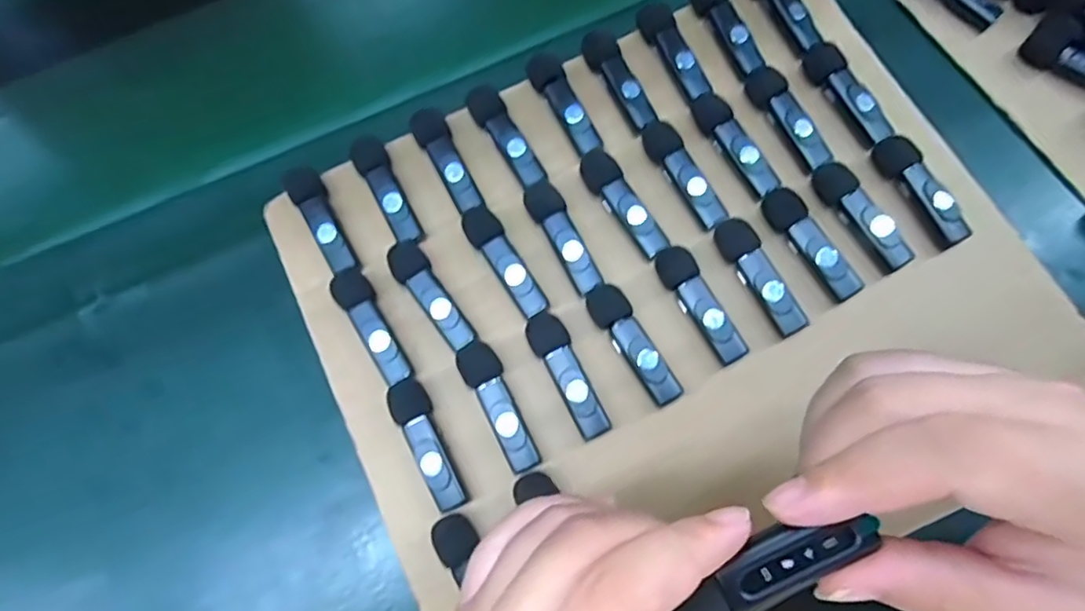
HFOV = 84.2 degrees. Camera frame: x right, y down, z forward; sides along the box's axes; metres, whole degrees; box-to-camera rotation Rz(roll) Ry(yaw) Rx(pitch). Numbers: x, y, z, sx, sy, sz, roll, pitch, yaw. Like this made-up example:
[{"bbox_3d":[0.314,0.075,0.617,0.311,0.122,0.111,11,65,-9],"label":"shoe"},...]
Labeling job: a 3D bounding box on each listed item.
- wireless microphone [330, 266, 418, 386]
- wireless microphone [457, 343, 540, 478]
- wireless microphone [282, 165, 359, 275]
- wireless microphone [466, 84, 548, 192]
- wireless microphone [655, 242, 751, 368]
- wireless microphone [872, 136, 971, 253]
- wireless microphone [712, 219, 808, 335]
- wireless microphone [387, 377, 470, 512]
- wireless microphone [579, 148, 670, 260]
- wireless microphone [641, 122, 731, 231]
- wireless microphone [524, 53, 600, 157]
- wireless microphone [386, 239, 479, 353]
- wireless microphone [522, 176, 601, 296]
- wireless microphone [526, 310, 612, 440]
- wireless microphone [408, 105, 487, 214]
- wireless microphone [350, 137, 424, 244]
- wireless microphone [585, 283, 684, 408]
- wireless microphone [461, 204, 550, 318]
[{"bbox_3d":[-0.087,0.010,0.305,0.018,0.013,0.066,-29,71,-6],"label":"wireless microphone"},{"bbox_3d":[-0.021,0.048,0.292,0.019,0.016,0.065,-29,71,-6],"label":"wireless microphone"},{"bbox_3d":[-0.118,-0.044,0.320,0.018,0.013,0.063,-26,71,-5],"label":"wireless microphone"},{"bbox_3d":[-0.021,-0.092,0.331,0.018,0.013,0.064,-29,71,-6],"label":"wireless microphone"},{"bbox_3d":[0.078,-0.001,0.300,0.018,0.015,0.065,-27,71,-5],"label":"wireless microphone"},{"bbox_3d":[0.196,-0.061,0.309,0.015,0.016,0.064,-29,71,-6],"label":"wireless microphone"},{"bbox_3d":[0.110,-0.016,0.301,0.017,0.009,0.065,-29,71,-6],"label":"wireless microphone"},{"bbox_3d":[-0.055,0.066,0.289,0.018,0.014,0.064,-29,71,-6],"label":"wireless microphone"},{"bbox_3d":[0.042,-0.054,0.318,0.018,0.015,0.066,-30,72,-6],"label":"wireless microphone"},{"bbox_3d":[0.074,-0.071,0.318,0.017,0.012,0.067,-27,71,-5],"label":"wireless microphone"},{"bbox_3d":[0.012,-0.113,0.335,0.017,0.014,0.065,-29,71,-6],"label":"wireless microphone"},{"bbox_3d":[-0.057,-0.005,0.309,0.019,0.016,0.064,-32,72,-7],"label":"wireless microphone"},{"bbox_3d":[0.011,-0.036,0.315,0.018,0.016,0.065,-27,71,-5],"label":"wireless microphone"},{"bbox_3d":[0.013,0.033,0.295,0.018,0.017,0.065,-29,71,-6],"label":"wireless microphone"},{"bbox_3d":[-0.052,-0.078,0.328,0.018,0.014,0.064,-27,71,-5],"label":"wireless microphone"},{"bbox_3d":[-0.084,-0.061,0.324,0.017,0.016,0.061,-27,71,-5],"label":"wireless microphone"},{"bbox_3d":[0.044,0.019,0.296,0.019,0.019,0.066,-29,71,-6],"label":"wireless microphone"},{"bbox_3d":[-0.019,-0.023,0.312,0.017,0.018,0.066,-34,72,-7],"label":"wireless microphone"}]

